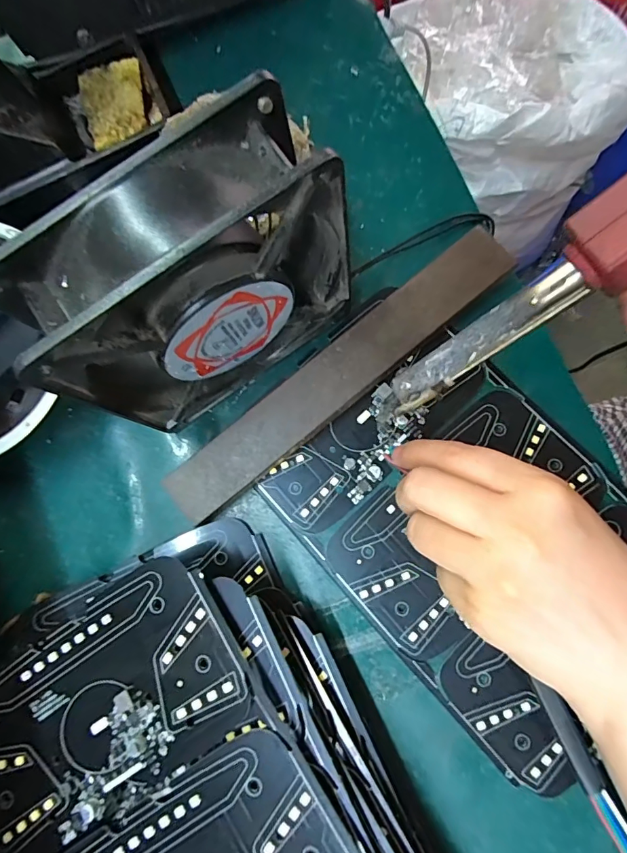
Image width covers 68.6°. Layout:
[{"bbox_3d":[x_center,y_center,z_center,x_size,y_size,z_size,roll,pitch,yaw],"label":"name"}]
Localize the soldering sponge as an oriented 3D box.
[{"bbox_3d":[-0.112,-0.181,0.256,0.035,0.008,0.050,-11,81,2],"label":"soldering sponge"}]

